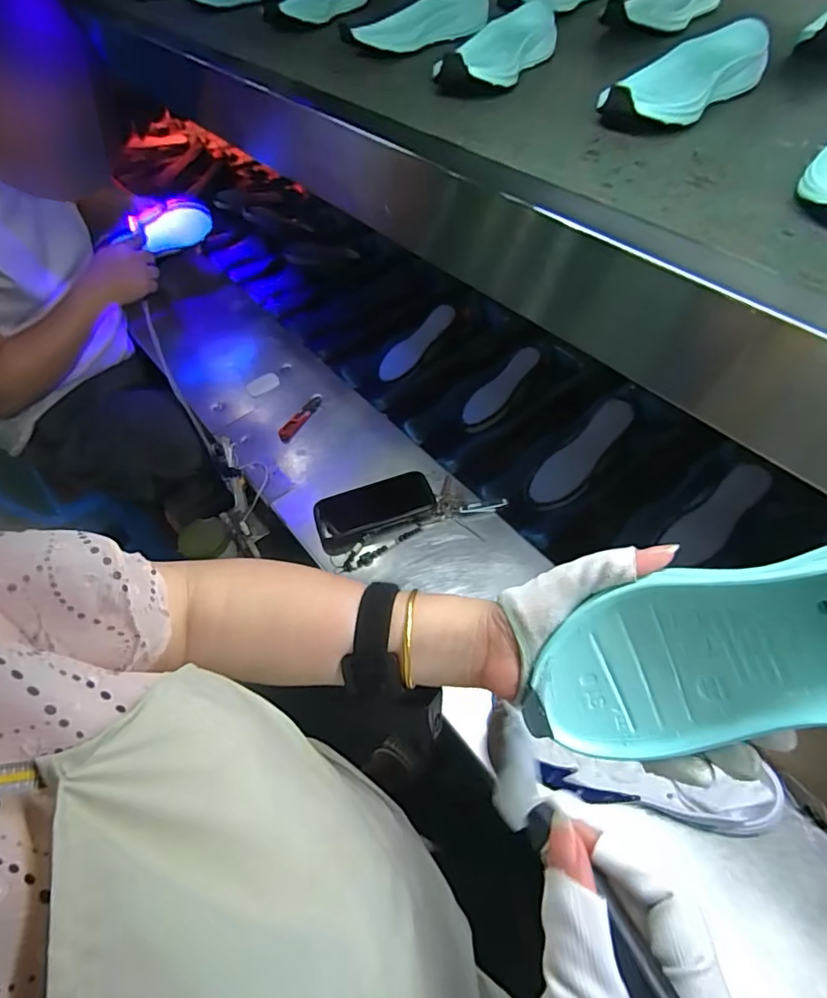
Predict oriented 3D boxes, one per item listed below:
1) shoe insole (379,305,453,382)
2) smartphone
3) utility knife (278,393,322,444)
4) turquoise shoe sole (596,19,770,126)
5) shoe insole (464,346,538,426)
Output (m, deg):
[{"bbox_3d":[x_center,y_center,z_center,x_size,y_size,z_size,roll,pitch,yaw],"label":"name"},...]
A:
[{"bbox_3d":[0.005,-0.289,0.972,0.176,0.016,0.055,-43,58,6],"label":"shoe insole"},{"bbox_3d":[-0.054,0.014,0.735,0.166,0.012,0.092,-20,53,-6],"label":"smartphone"},{"bbox_3d":[-0.187,-0.137,0.870,0.026,0.019,0.110,26,60,17],"label":"utility knife"},{"bbox_3d":[0.244,-0.393,0.489,0.211,0.046,0.089,-37,63,-21],"label":"turquoise shoe sole"},{"bbox_3d":[0.151,-0.193,0.902,0.169,0.007,0.050,-43,80,-3],"label":"shoe insole"}]

